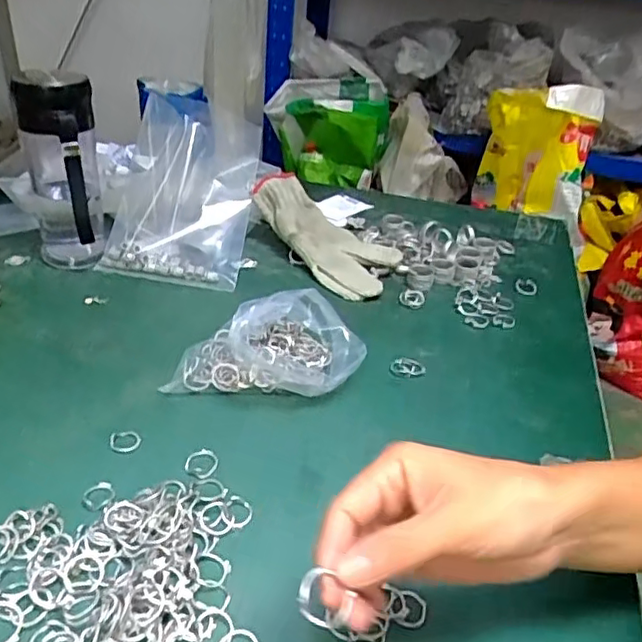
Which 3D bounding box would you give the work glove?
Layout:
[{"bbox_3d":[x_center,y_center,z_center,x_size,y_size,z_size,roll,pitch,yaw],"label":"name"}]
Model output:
[{"bbox_3d":[0.007,-0.093,0.669,0.086,0.041,0.192,-24,60,-36],"label":"work glove"}]

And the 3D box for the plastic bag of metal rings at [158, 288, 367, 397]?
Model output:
[{"bbox_3d":[-0.042,0.019,0.482,0.149,0.070,0.077,6,33,4],"label":"plastic bag of metal rings"}]

